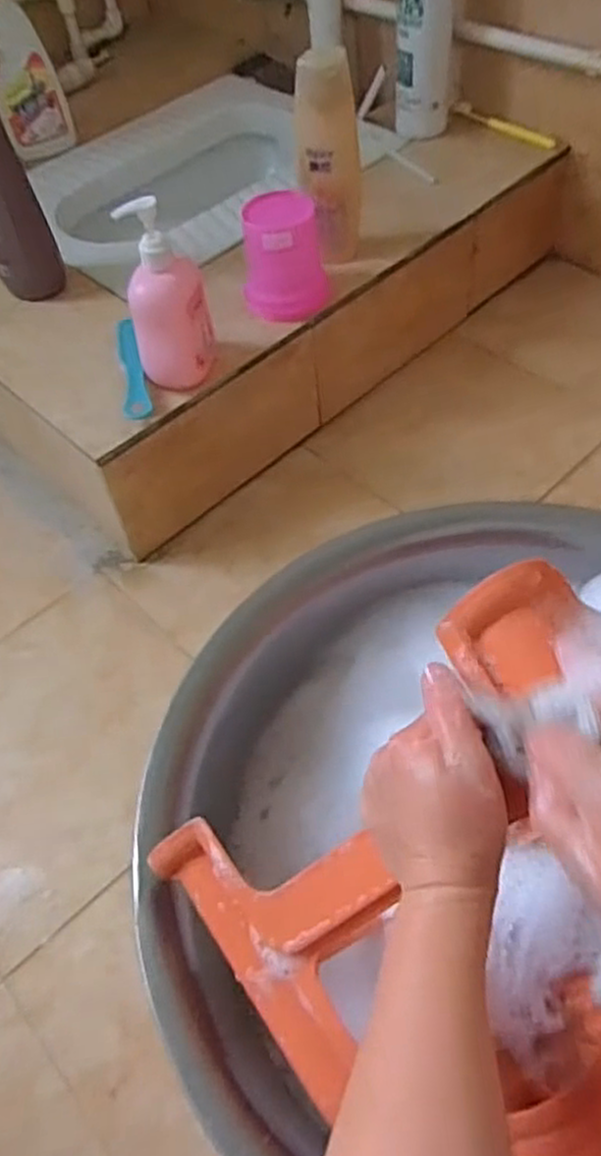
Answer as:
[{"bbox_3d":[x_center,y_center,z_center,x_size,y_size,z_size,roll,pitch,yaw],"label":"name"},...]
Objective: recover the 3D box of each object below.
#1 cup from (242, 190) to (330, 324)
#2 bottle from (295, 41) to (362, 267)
[{"bbox_3d":[-0.016,-0.347,0.831,0.086,0.113,0.079,-5,53,3],"label":"cup"},{"bbox_3d":[0.031,-0.456,0.831,0.069,0.210,0.035,2,54,9],"label":"bottle"}]

